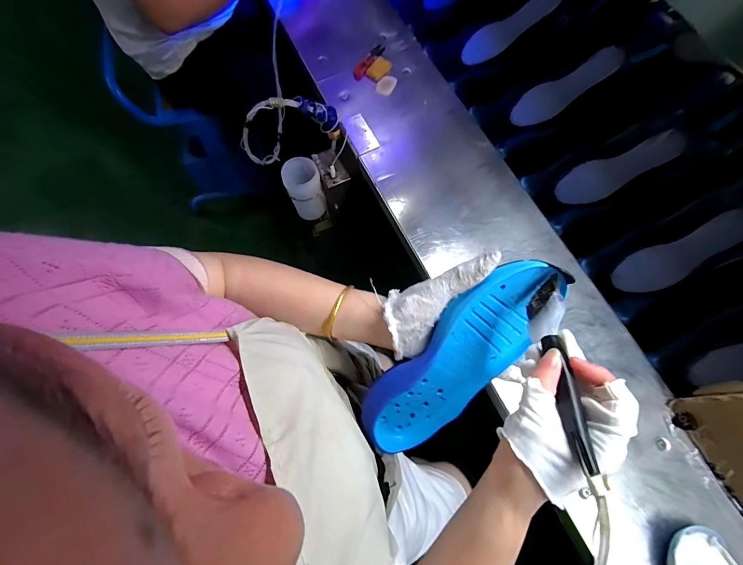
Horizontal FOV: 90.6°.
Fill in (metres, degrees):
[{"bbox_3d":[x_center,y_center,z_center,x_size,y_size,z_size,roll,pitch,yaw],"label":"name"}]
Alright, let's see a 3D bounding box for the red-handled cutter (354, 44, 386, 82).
[{"bbox_3d":[-0.005,-0.458,0.756,0.029,0.013,0.110,31,74,8],"label":"red-handled cutter"}]

